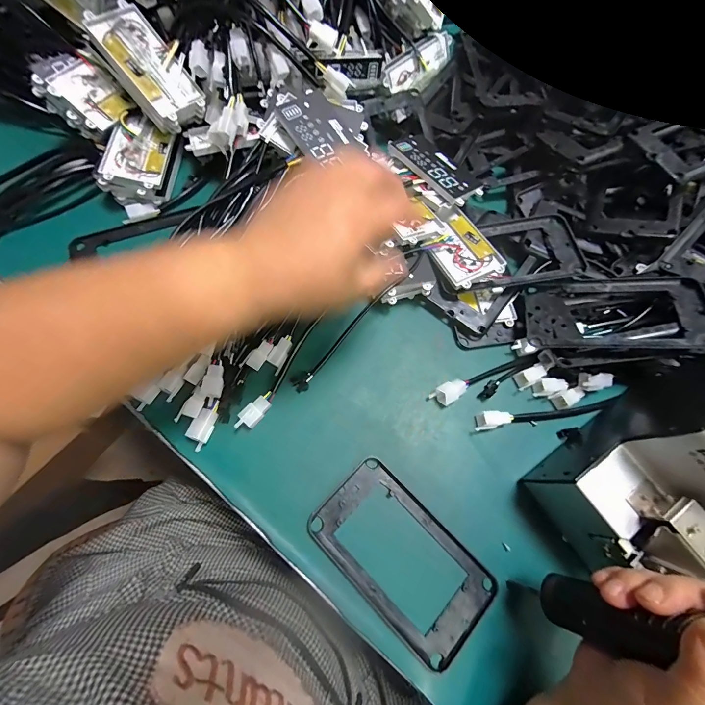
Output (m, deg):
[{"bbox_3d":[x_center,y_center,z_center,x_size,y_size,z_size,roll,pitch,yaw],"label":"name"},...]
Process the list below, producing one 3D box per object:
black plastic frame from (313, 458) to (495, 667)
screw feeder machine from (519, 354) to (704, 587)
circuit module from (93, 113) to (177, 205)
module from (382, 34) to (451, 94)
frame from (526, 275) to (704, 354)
[{"bbox_3d":[0.042,0.178,0.296,0.157,0.010,0.087,43,73,13],"label":"black plastic frame"},{"bbox_3d":[0.276,0.098,0.263,0.198,0.142,0.125,-29,73,-13],"label":"screw feeder machine"},{"bbox_3d":[-0.258,-0.237,0.410,0.069,0.042,0.114,8,68,-23],"label":"circuit module"},{"bbox_3d":[0.088,-0.386,0.454,0.116,0.015,0.043,-41,118,-11],"label":"module"},{"bbox_3d":[0.272,-0.040,0.348,0.167,0.014,0.093,-2,60,16],"label":"frame"}]

